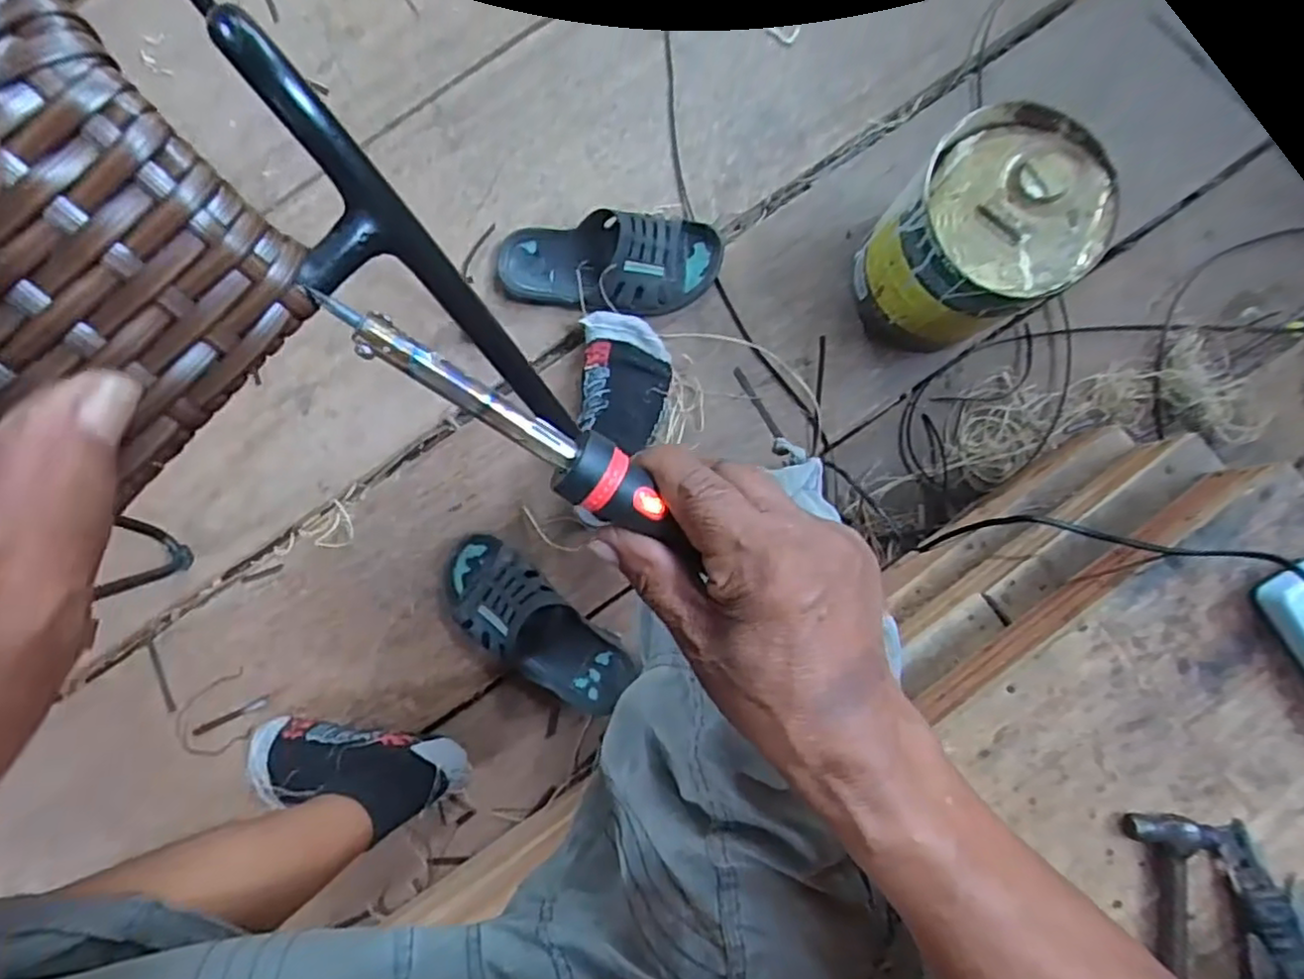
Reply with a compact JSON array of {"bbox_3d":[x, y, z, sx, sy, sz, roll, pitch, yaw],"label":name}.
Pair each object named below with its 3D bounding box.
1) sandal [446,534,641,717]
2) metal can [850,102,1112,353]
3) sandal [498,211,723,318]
[{"bbox_3d":[-0.137,0.139,0.727,0.216,0.063,0.100,41,89,-1],"label":"sandal"},{"bbox_3d":[0.303,-0.239,0.671,0.150,0.201,0.164,0,89,-1],"label":"metal can"},{"bbox_3d":[-0.048,-0.248,0.742,0.241,0.065,0.109,1,89,-1],"label":"sandal"}]

